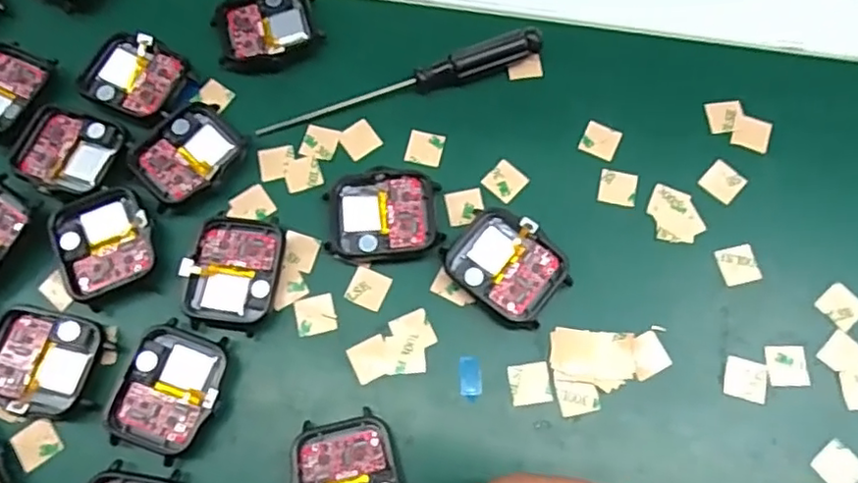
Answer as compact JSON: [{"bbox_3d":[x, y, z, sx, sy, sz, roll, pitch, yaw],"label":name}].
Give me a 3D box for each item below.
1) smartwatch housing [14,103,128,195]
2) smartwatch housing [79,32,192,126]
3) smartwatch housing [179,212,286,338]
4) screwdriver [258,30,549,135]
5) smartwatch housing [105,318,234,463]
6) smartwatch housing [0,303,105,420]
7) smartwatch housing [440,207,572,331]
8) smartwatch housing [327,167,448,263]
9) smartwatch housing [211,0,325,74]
[{"bbox_3d":[-0.156,-0.039,0.271,0.043,0.004,0.036,19,72,6],"label":"smartwatch housing"},{"bbox_3d":[-0.132,-0.074,0.282,0.045,0.005,0.037,23,72,7],"label":"smartwatch housing"},{"bbox_3d":[-0.078,0.011,0.255,0.036,0.010,0.048,7,71,2],"label":"smartwatch housing"},{"bbox_3d":[-0.011,-0.070,0.282,0.131,0.015,0.012,-19,72,-7],"label":"screwdriver"},{"bbox_3d":[-0.097,0.056,0.238,0.037,0.007,0.046,19,72,6],"label":"smartwatch housing"},{"bbox_3d":[-0.148,0.046,0.242,0.041,0.009,0.038,18,72,6],"label":"smartwatch housing"},{"bbox_3d":[0.031,0.011,0.254,0.046,0.012,0.038,37,75,12],"label":"smartwatch housing"},{"bbox_3d":[-0.019,-0.010,0.263,0.046,0.010,0.038,-4,71,-2],"label":"smartwatch housing"},{"bbox_3d":[-0.075,-0.098,0.293,0.046,0.010,0.040,-18,72,-6],"label":"smartwatch housing"}]

